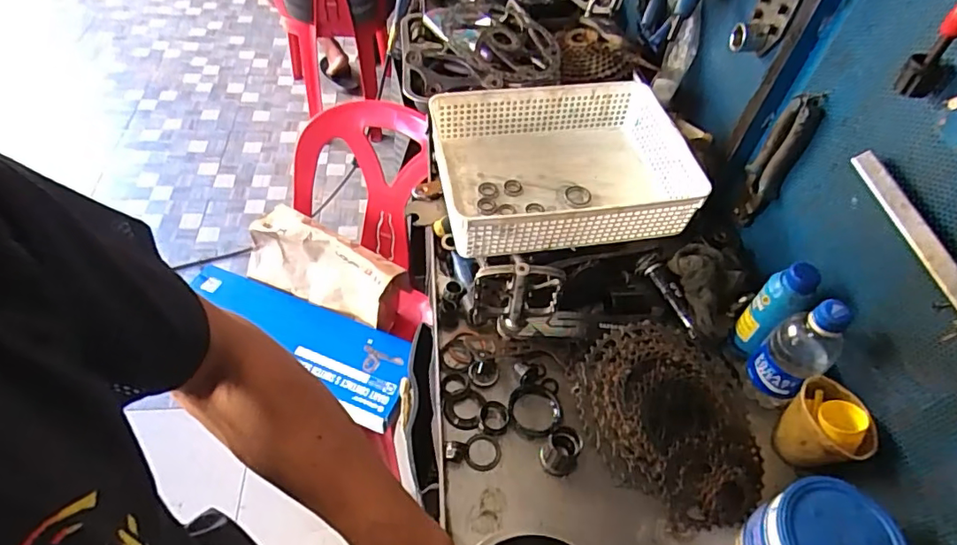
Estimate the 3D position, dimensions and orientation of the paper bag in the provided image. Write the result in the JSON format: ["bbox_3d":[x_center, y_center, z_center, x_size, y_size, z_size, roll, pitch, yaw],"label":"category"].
[{"bbox_3d":[-0.318,-0.013,1.104,0.325,0.138,0.116,24,54,13],"label":"paper bag"}]

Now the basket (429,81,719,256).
[{"bbox_3d":[0.114,-0.145,0.751,0.333,0.088,0.245,-4,53,-9],"label":"basket"}]

